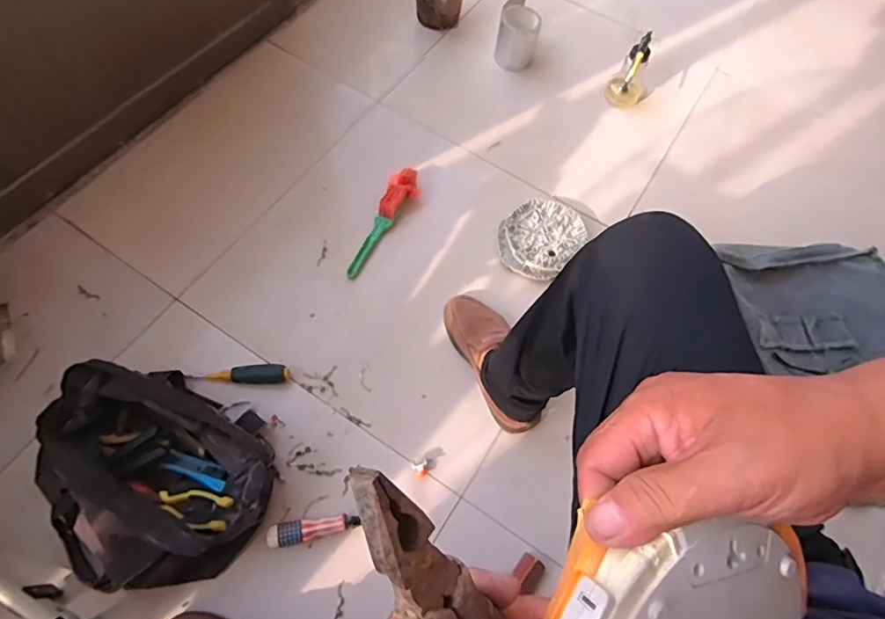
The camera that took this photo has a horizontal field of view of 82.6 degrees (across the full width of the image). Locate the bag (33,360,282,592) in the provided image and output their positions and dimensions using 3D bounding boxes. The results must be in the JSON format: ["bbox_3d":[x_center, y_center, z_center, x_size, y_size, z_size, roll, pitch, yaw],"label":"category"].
[{"bbox_3d":[-0.413,0.234,0.711,0.332,0.129,0.270,26,68,6],"label":"bag"}]

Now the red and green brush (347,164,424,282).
[{"bbox_3d":[-0.107,-0.167,0.946,0.057,0.035,0.250,24,65,6],"label":"red and green brush"}]

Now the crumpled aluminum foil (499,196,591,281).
[{"bbox_3d":[0.188,-0.138,0.961,0.143,0.029,0.179,43,68,14],"label":"crumpled aluminum foil"}]

